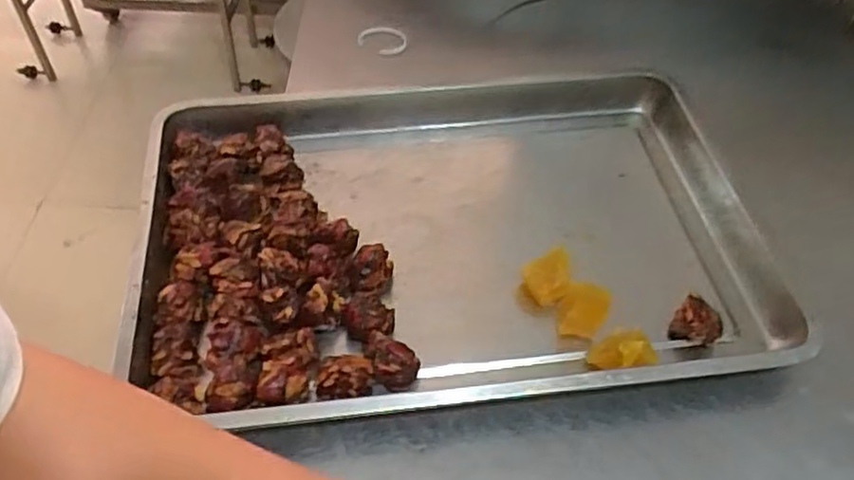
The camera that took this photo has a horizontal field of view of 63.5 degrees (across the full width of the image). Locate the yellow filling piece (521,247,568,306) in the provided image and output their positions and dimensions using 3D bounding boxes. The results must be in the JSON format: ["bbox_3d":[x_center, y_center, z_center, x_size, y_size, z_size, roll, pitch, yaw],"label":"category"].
[{"bbox_3d":[0.110,0.034,0.653,0.040,0.034,0.048,8,49,2],"label":"yellow filling piece"}]

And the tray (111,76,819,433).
[{"bbox_3d":[0.029,-0.011,0.678,0.596,0.047,0.386,-4,50,-8],"label":"tray"}]

